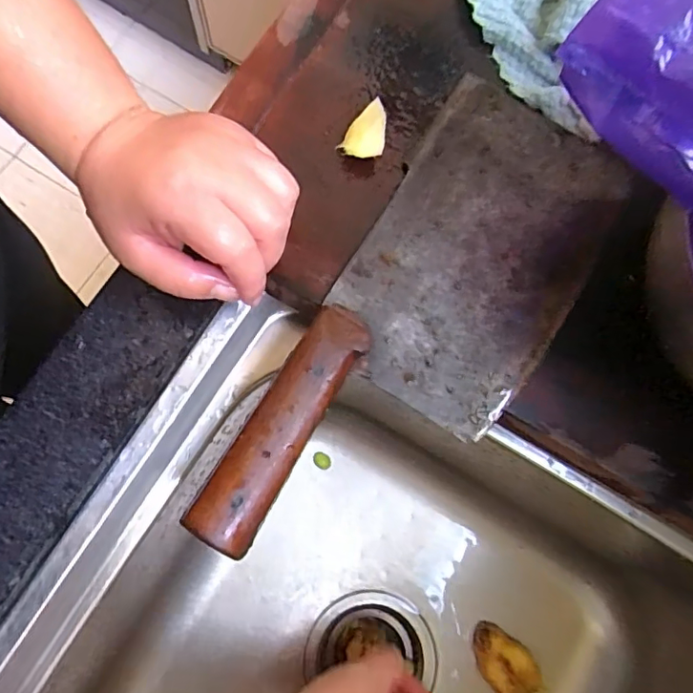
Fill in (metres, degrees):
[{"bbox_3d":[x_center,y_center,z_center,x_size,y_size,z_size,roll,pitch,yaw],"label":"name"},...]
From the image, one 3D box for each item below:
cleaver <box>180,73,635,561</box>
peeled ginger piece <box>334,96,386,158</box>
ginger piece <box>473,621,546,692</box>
[{"bbox_3d":[0.050,-0.015,0.279,0.113,0.045,0.284,30,81,5],"label":"cleaver"},{"bbox_3d":[0.011,-0.118,0.303,0.023,0.022,0.029,19,76,0],"label":"peeled ginger piece"},{"bbox_3d":[0.132,0.260,0.441,0.040,0.016,0.070,-40,83,-7],"label":"ginger piece"}]

